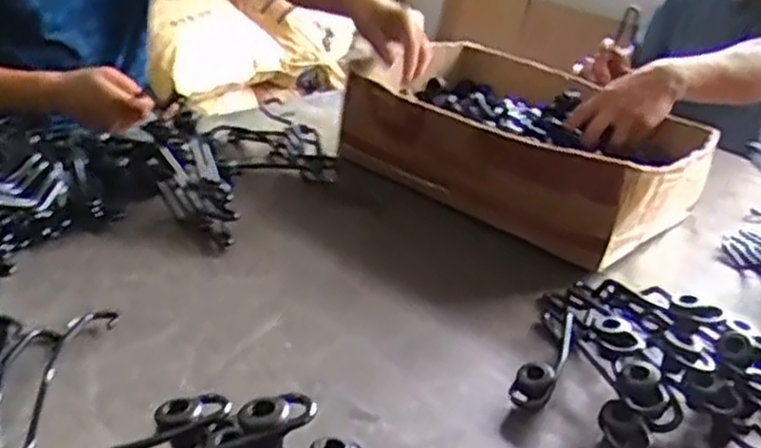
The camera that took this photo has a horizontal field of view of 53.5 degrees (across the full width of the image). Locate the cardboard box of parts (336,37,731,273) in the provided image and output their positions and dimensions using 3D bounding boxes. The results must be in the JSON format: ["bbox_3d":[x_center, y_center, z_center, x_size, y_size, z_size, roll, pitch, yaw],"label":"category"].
[{"bbox_3d":[0.198,-0.109,1.013,0.437,0.134,0.357,21,29,27],"label":"cardboard box of parts"}]

